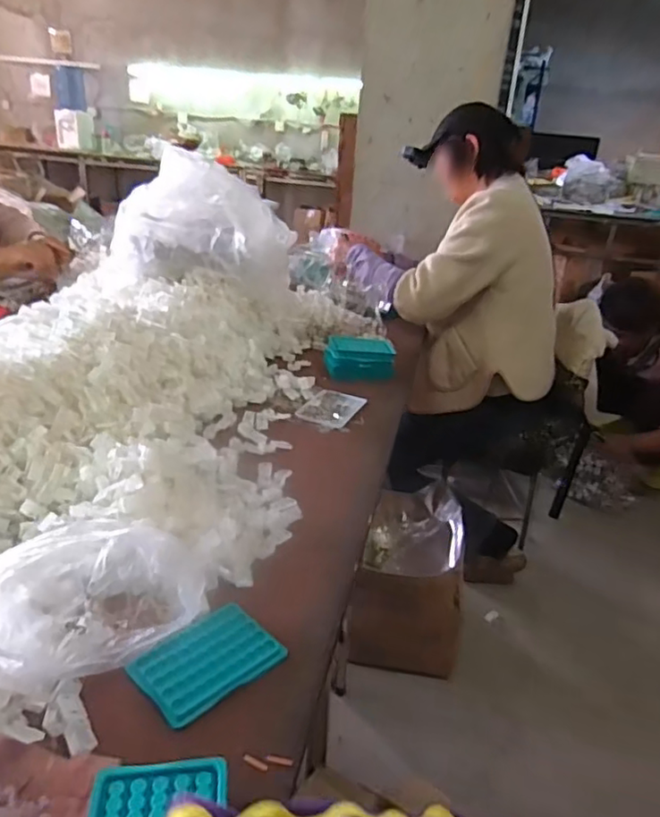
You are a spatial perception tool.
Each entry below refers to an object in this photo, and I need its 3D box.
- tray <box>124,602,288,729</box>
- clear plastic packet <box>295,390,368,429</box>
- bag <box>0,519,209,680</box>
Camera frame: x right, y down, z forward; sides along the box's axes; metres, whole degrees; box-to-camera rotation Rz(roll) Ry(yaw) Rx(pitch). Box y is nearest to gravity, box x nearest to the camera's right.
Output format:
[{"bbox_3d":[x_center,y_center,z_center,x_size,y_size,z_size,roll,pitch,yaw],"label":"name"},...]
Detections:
[{"bbox_3d":[-0.118,0.242,0.586,0.126,0.010,0.086,-20,36,-41],"label":"tray"},{"bbox_3d":[0.003,-0.002,1.119,0.091,0.007,0.128,16,28,22],"label":"clear plastic packet"},{"bbox_3d":[-0.233,0.174,0.597,0.208,0.087,0.163,-12,31,-30],"label":"bag"}]

